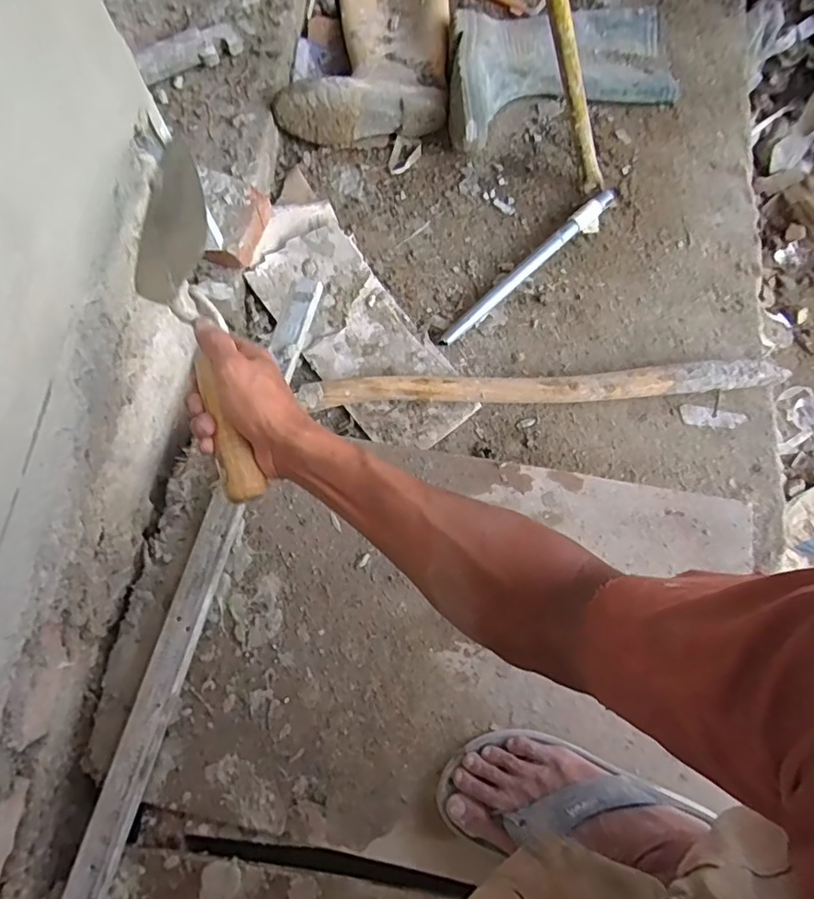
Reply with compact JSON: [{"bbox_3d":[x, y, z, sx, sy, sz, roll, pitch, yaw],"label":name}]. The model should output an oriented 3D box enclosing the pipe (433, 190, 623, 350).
[{"bbox_3d":[0.177,-0.265,0.804,0.347,0.026,0.037,-39,76,-9],"label":"pipe"}]

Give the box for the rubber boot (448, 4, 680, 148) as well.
[{"bbox_3d":[0.236,-0.614,0.870,0.398,0.086,0.227,-18,74,-4],"label":"rubber boot"}]

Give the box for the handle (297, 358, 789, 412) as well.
[{"bbox_3d":[0.171,-0.079,0.737,0.617,0.045,0.041,-3,74,1],"label":"handle"}]

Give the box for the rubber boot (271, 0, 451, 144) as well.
[{"bbox_3d":[-0.058,-0.668,0.897,0.248,0.090,0.383,2,74,2],"label":"rubber boot"}]

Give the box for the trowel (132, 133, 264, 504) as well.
[{"bbox_3d":[-0.180,-0.109,0.465,0.077,0.043,0.316,-18,81,-4],"label":"trowel"}]

